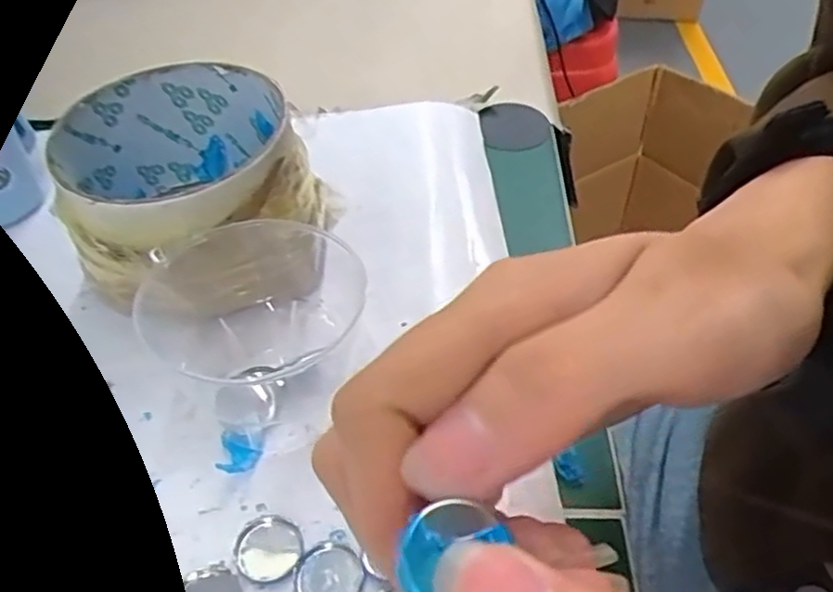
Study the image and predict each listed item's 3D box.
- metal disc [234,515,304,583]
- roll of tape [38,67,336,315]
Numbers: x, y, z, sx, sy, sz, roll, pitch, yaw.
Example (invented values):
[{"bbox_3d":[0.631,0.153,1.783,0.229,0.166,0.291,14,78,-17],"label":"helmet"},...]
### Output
[{"bbox_3d":[-0.042,0.070,0.202,0.018,0.004,0.018,0,47,0],"label":"metal disc"},{"bbox_3d":[-0.082,-0.038,0.265,0.085,0.058,0.085,0,47,0],"label":"roll of tape"}]

